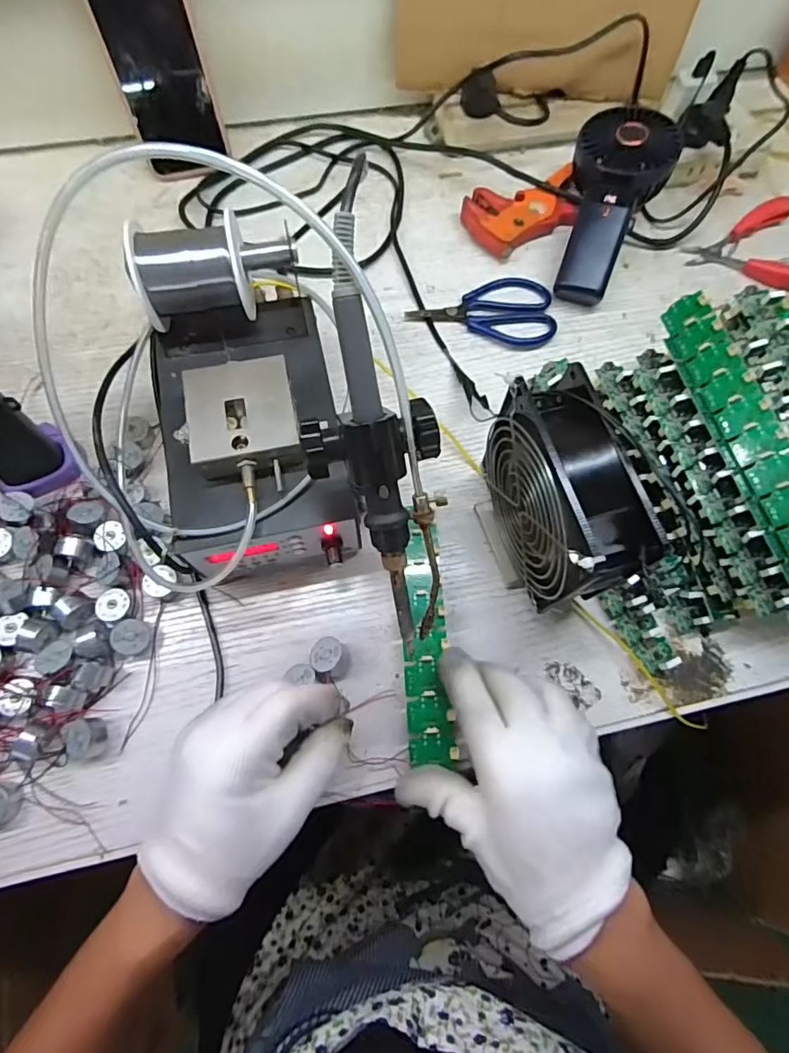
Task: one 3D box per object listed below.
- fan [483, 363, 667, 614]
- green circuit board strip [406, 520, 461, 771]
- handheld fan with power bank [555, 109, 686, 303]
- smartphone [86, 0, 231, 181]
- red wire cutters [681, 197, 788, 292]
[{"bbox_3d":[0.094,-0.012,0.322,0.047,0.131,0.119,-19,72,-8],"label":"fan"},{"bbox_3d":[0.021,0.072,0.343,0.028,0.007,0.156,-1,70,-2],"label":"green circuit board strip"},{"bbox_3d":[0.191,-0.285,0.458,0.081,0.034,0.173,19,91,5],"label":"handheld fan with power bank"},{"bbox_3d":[-0.206,-0.407,0.446,0.078,0.168,0.018,-14,52,-5],"label":"smartphone"},{"bbox_3d":[0.336,-0.268,0.486,0.109,0.019,0.103,0,70,-2],"label":"red wire cutters"}]

